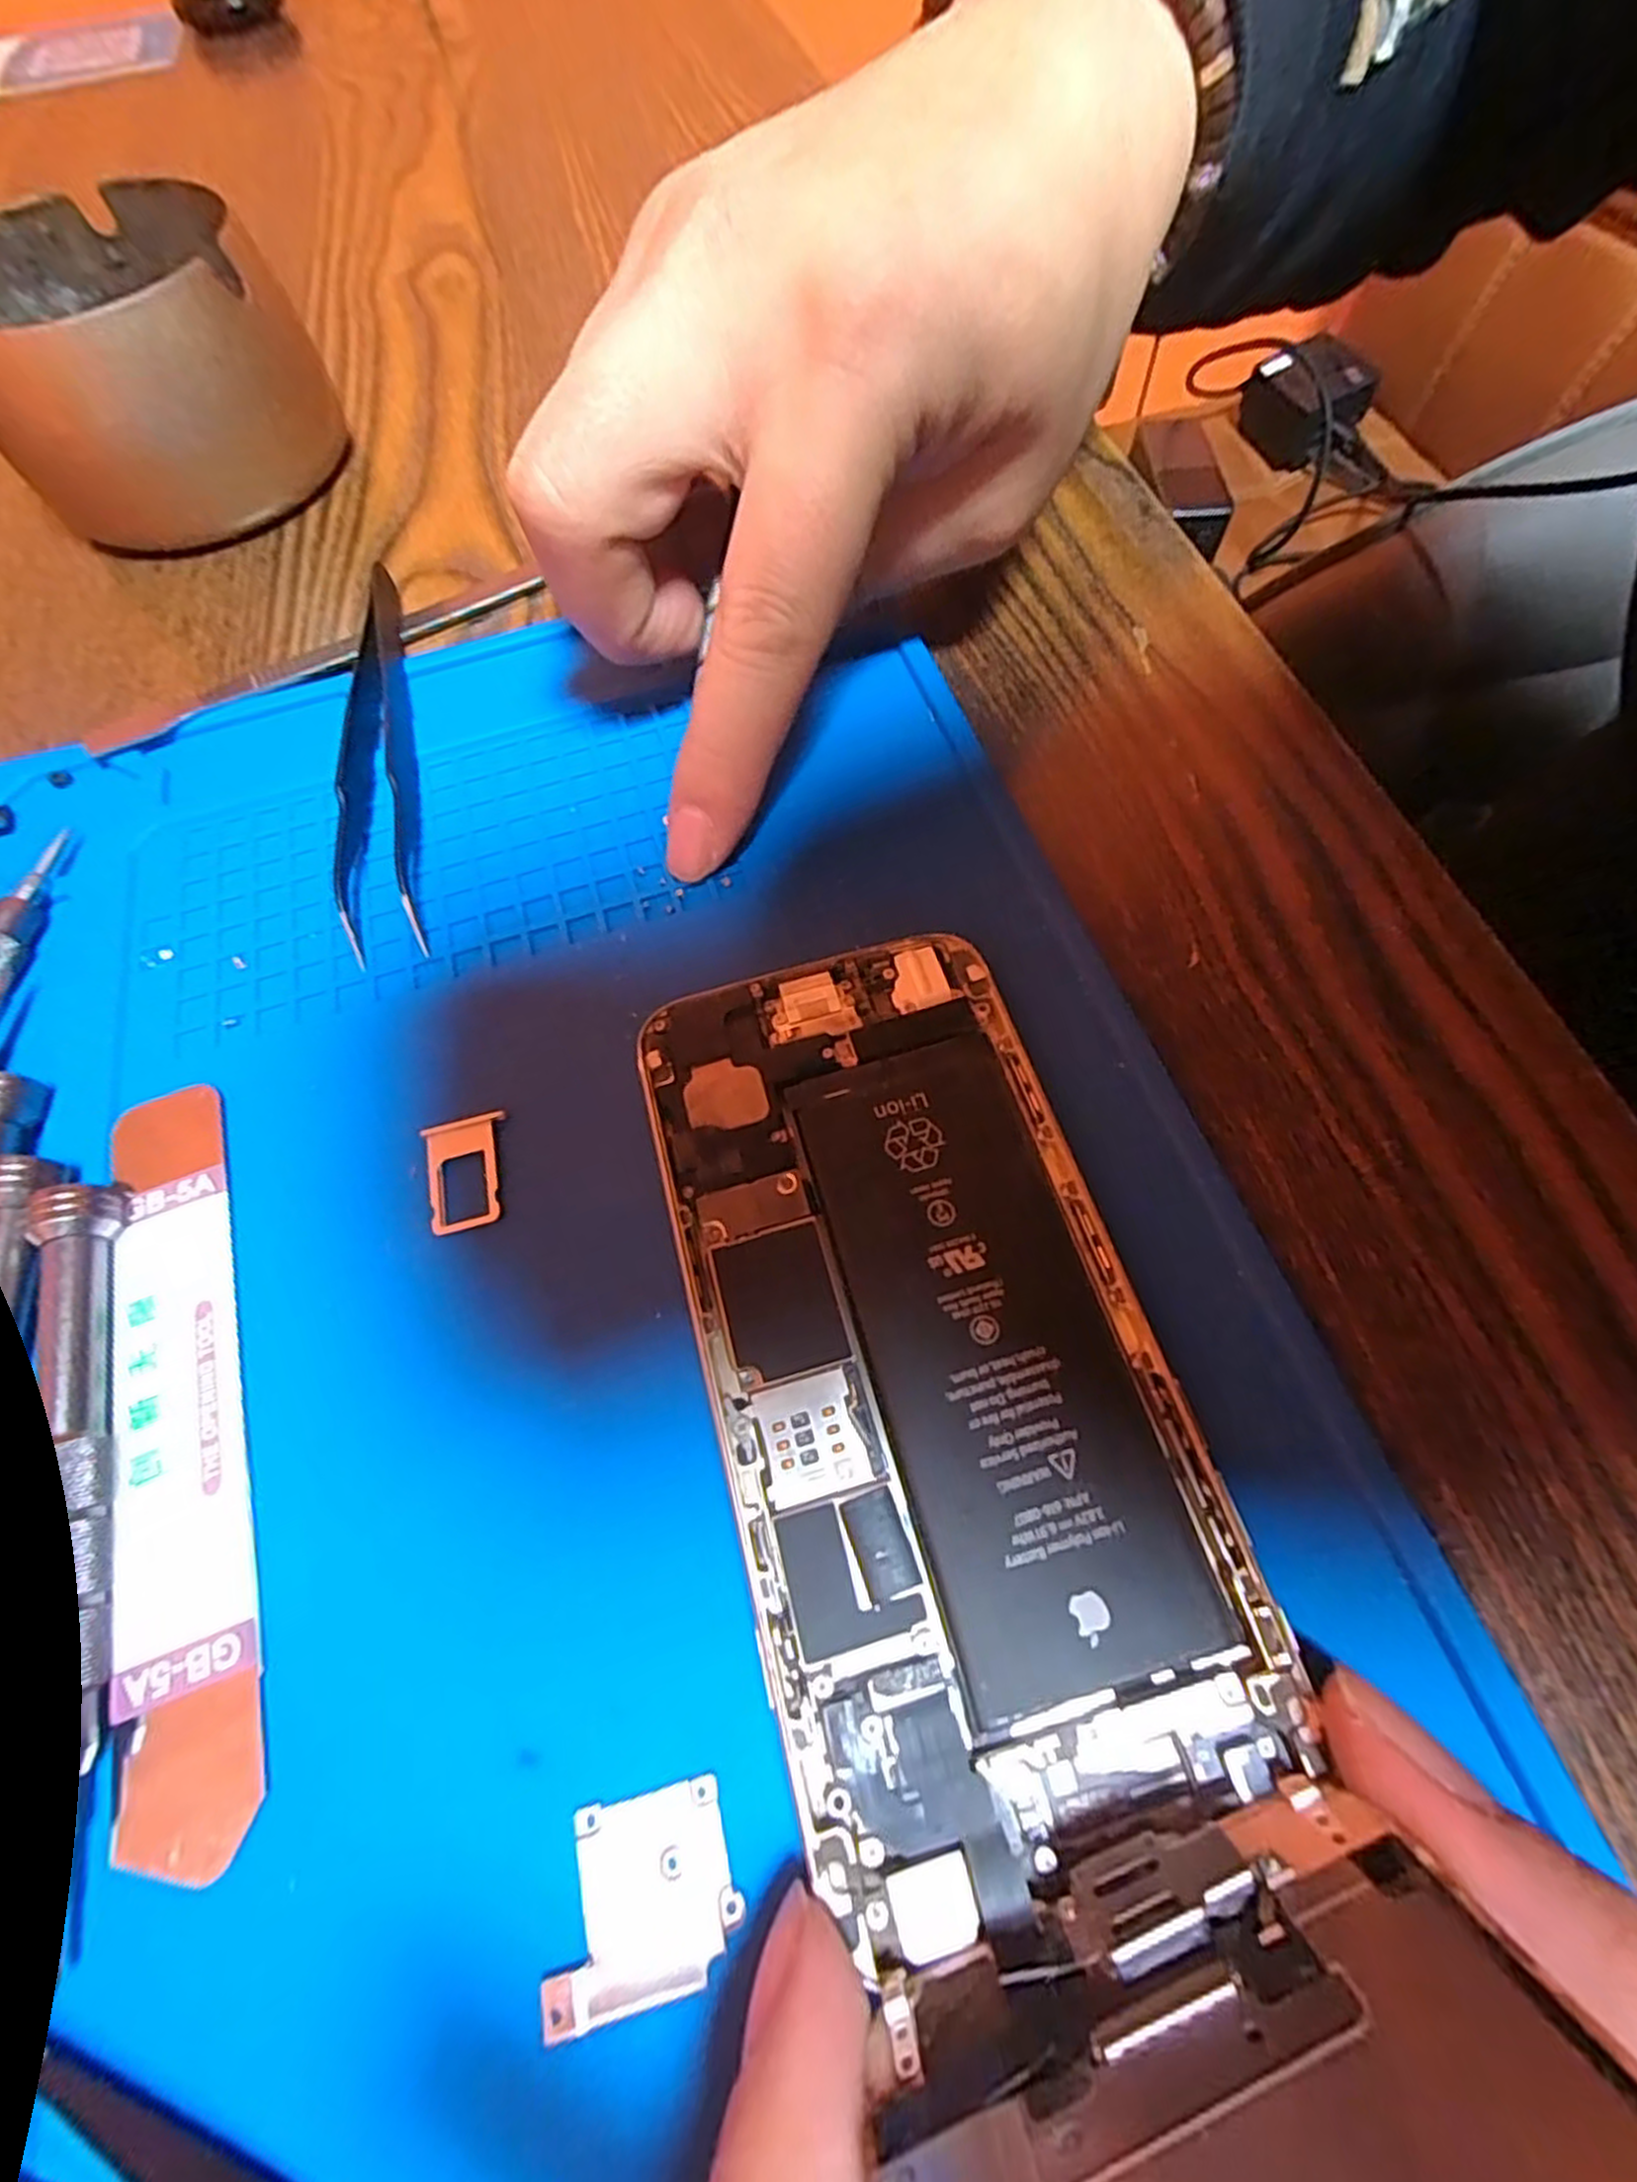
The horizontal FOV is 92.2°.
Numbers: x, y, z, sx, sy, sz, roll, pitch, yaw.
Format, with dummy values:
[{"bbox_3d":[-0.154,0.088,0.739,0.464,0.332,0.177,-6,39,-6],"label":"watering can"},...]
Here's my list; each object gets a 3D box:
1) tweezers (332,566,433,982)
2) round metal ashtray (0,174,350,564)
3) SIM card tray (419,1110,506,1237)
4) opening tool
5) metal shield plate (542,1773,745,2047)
[{"bbox_3d":[-0.104,-0.083,0.183,0.015,0.010,0.120,-14,65,-3],"label":"tweezers"},{"bbox_3d":[-0.191,-0.203,0.222,0.084,0.048,0.086,-35,70,-10],"label":"round metal ashtray"},{"bbox_3d":[-0.062,0.014,0.138,0.014,0.004,0.021,-14,65,-3],"label":"SIM card tray"},{"bbox_3d":[-0.102,0.050,0.124,0.019,0.004,0.116,-21,65,-6],"label":"opening tool"},{"bbox_3d":[-0.022,0.100,0.096,0.024,0.004,0.020,-12,65,-2],"label":"metal shield plate"}]

